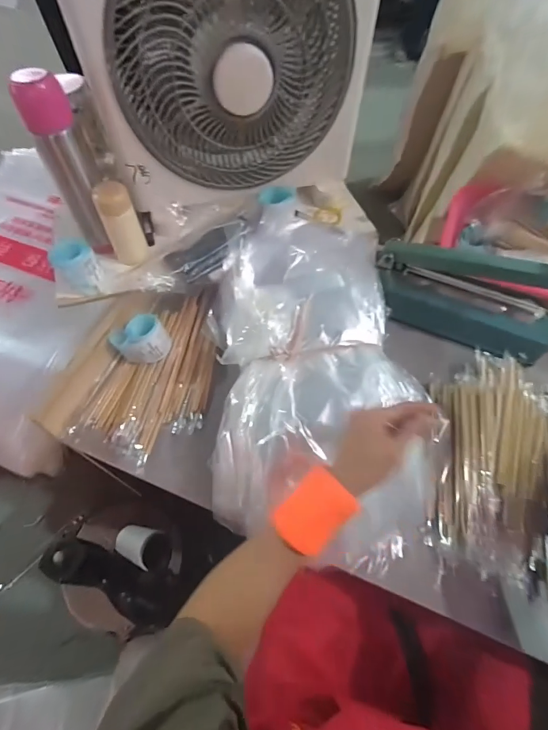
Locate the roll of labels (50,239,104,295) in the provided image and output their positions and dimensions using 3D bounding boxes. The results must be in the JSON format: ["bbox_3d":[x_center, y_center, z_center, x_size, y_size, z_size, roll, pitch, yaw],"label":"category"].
[{"bbox_3d":[-0.306,-0.149,0.580,0.062,0.062,0.057,-5,60,-4],"label":"roll of labels"}]

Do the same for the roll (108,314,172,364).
[{"bbox_3d":[-0.206,-0.040,0.583,0.084,0.054,0.060,0,60,-1],"label":"roll"}]

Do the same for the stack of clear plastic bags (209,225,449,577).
[{"bbox_3d":[0.058,0.000,0.547,0.285,0.111,0.510,-3,60,-3],"label":"stack of clear plastic bags"}]

